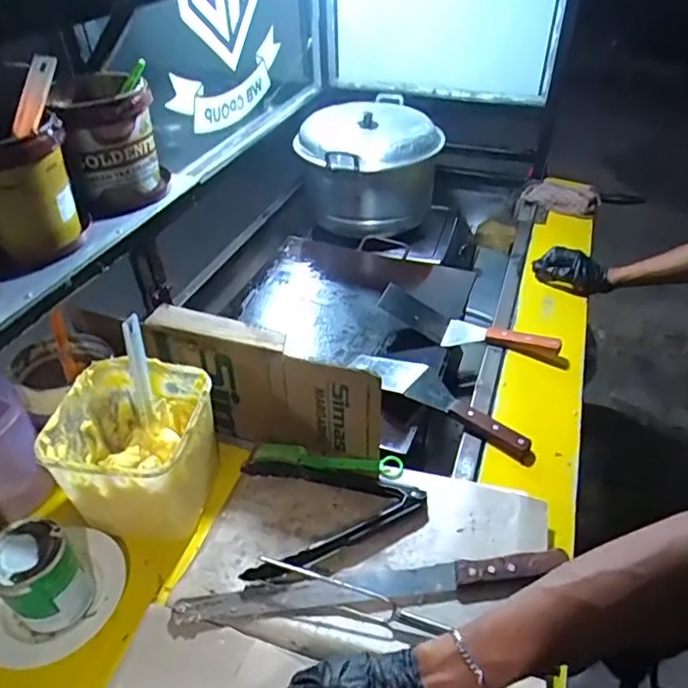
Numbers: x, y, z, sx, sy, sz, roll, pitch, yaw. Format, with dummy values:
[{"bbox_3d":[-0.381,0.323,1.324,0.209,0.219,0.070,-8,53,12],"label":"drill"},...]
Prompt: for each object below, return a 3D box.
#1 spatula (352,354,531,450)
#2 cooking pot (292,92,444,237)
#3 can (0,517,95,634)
[{"bbox_3d":[0.130,0.077,0.828,0.294,0.033,0.069,29,47,26],"label":"spatula"},{"bbox_3d":[0.064,-0.436,1.334,0.298,0.207,0.404,13,42,10],"label":"cooking pot"},{"bbox_3d":[-0.307,0.241,0.572,0.074,0.106,0.070,2,41,-2],"label":"can"}]

